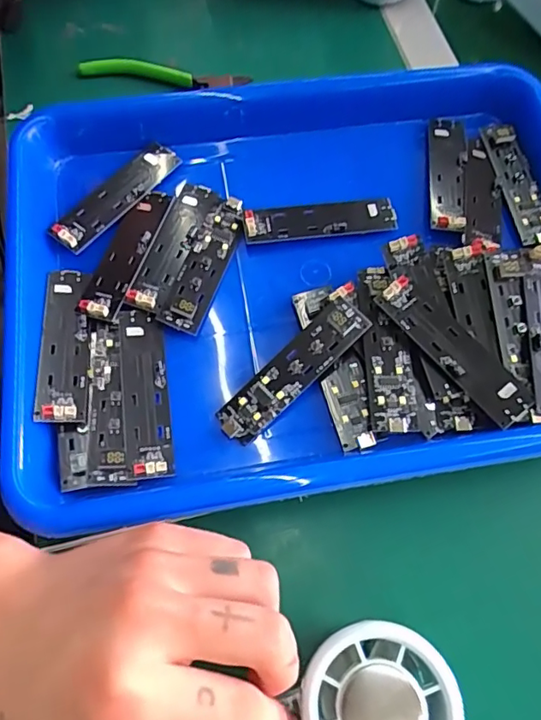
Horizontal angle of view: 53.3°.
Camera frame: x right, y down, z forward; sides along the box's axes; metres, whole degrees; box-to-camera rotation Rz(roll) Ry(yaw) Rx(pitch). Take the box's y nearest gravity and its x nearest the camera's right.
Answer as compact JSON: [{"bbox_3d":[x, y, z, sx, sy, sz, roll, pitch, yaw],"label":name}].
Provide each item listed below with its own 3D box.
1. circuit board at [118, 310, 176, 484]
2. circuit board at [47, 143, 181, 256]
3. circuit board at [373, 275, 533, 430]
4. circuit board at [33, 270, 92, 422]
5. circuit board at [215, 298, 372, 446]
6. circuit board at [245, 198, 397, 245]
[{"bbox_3d":[-0.064,0.016,0.276,0.023,0.006,0.090,-8,67,-6],"label":"circuit board"},{"bbox_3d":[-0.091,-0.101,0.322,0.024,0.007,0.092,37,70,12],"label":"circuit board"},{"bbox_3d":[0.093,-0.006,0.273,0.025,0.006,0.091,-41,74,-18],"label":"circuit board"},{"bbox_3d":[-0.107,-0.011,0.279,0.023,0.010,0.090,-6,67,-5],"label":"circuit board"},{"bbox_3d":[0.011,0.006,0.278,0.091,0.008,0.023,-43,75,-3],"label":"circuit board"},{"bbox_3d":[0.030,-0.084,0.325,0.091,0.009,0.023,-7,67,-6],"label":"circuit board"}]

